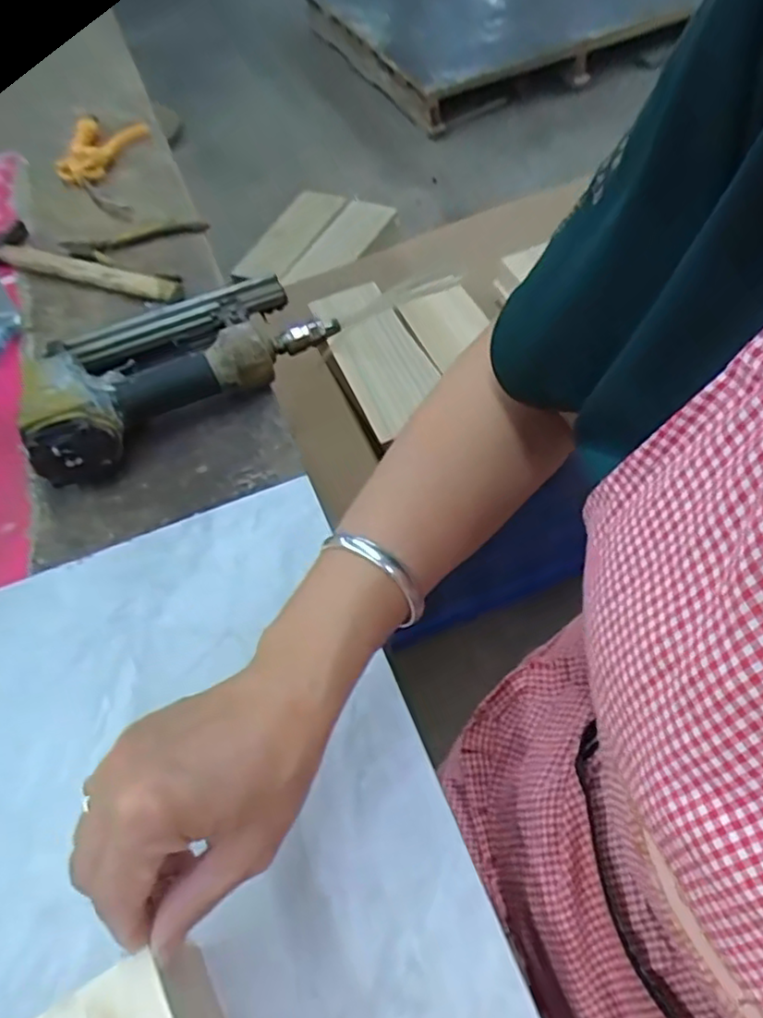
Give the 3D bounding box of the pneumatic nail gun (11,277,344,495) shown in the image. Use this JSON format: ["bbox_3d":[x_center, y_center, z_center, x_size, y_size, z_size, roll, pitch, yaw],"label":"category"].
[{"bbox_3d":[-0.181,-0.127,0.545,0.243,0.069,0.143,-32,60,-18],"label":"pneumatic nail gun"}]

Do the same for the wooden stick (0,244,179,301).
[{"bbox_3d":[-0.299,-0.237,0.653,0.216,0.018,0.022,18,58,15],"label":"wooden stick"}]

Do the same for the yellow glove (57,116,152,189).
[{"bbox_3d":[-0.341,-0.433,0.787,0.072,0.031,0.147,2,55,4],"label":"yellow glove"}]

